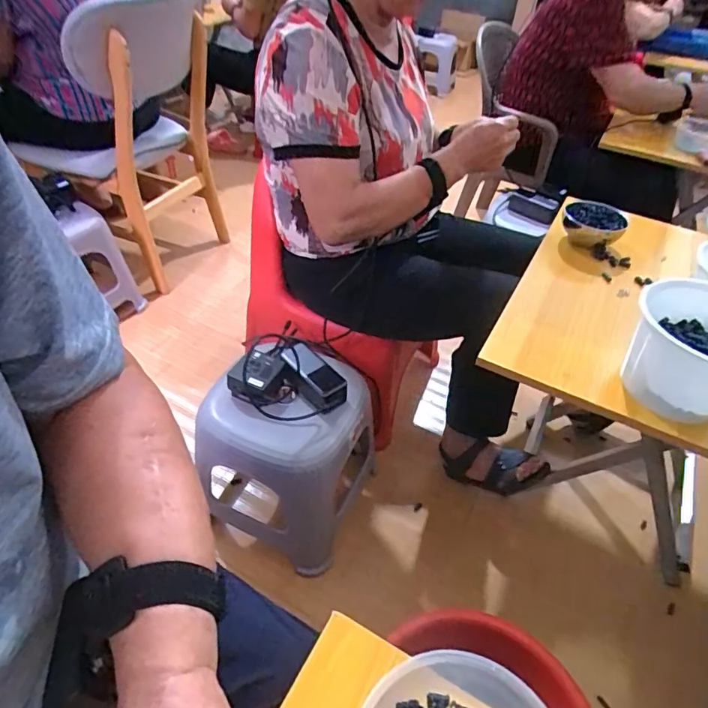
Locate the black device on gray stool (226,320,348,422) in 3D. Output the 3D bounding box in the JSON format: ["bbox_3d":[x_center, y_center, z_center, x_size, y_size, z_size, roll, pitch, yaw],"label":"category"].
[{"bbox_3d":[-0.115,0.043,0.864,0.185,0.087,0.145,31,52,24],"label":"black device on gray stool"}]

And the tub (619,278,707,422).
[{"bbox_3d":[0.437,0.002,0.627,0.147,0.131,0.137,2,46,-2],"label":"tub"}]

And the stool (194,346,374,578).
[{"bbox_3d":[-0.124,0.189,0.972,0.270,0.355,0.310,16,47,12],"label":"stool"}]

